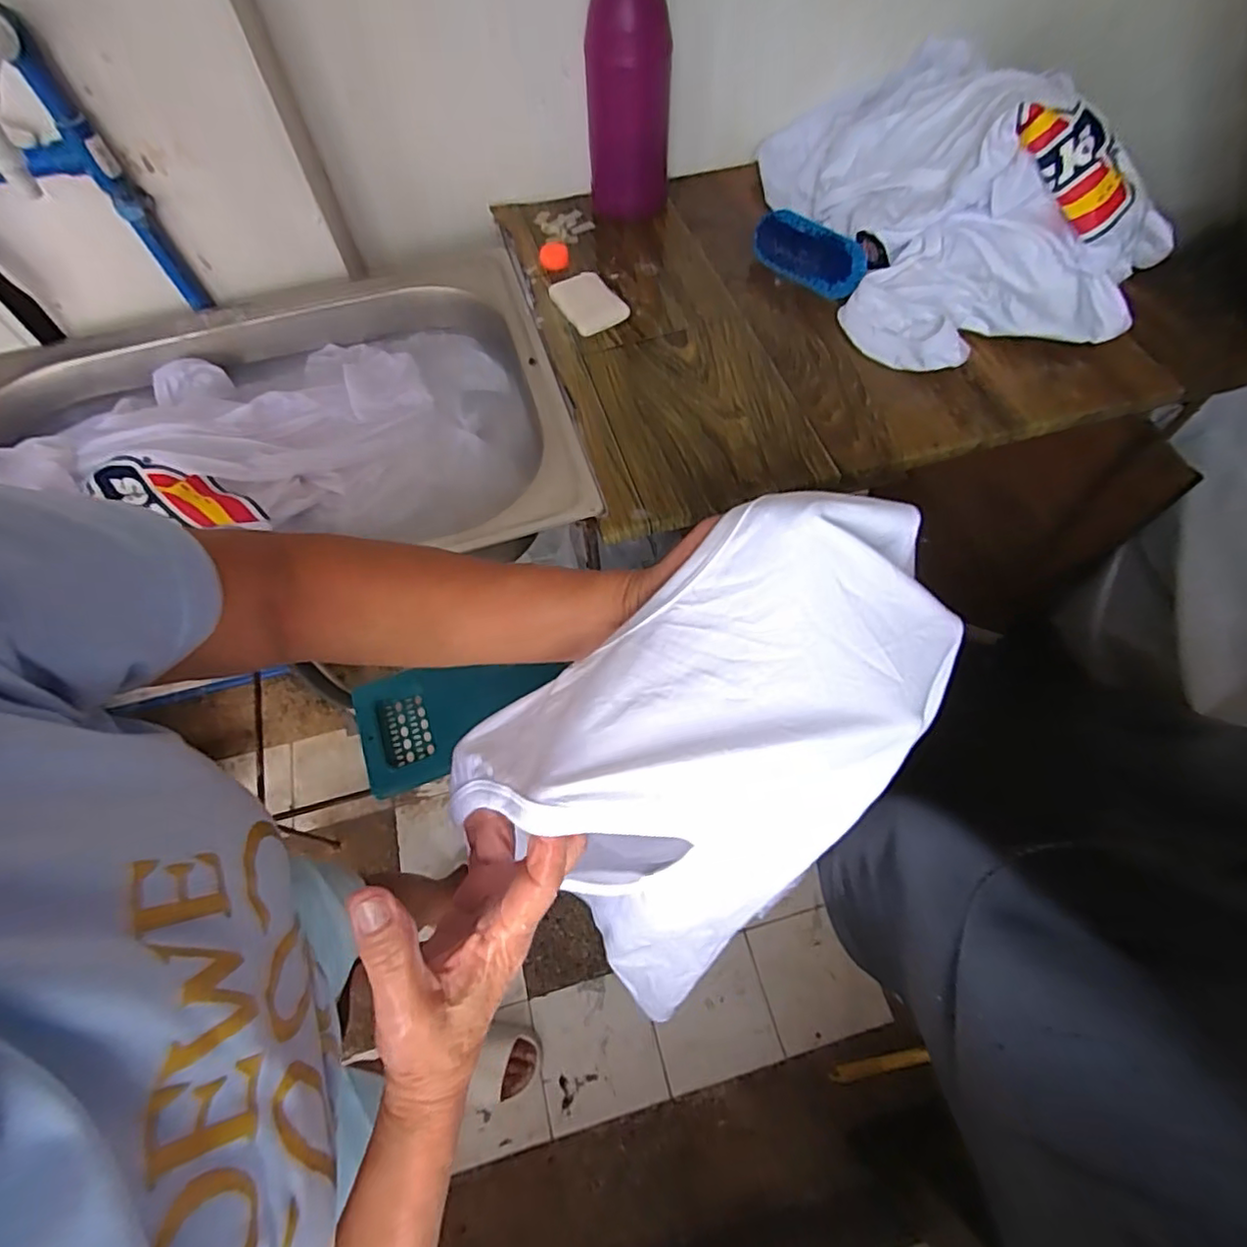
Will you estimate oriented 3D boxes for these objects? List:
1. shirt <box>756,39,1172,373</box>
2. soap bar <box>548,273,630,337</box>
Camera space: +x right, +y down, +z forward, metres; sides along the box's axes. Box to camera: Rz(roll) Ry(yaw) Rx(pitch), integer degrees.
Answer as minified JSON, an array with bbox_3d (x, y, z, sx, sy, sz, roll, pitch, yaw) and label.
[{"bbox_3d":[0.350,-0.467,0.636,0.330,0.137,0.427,-19,64,-9],"label":"shirt"},{"bbox_3d":[-0.037,-0.338,0.642,0.064,0.024,0.083,-28,65,-13],"label":"soap bar"}]

